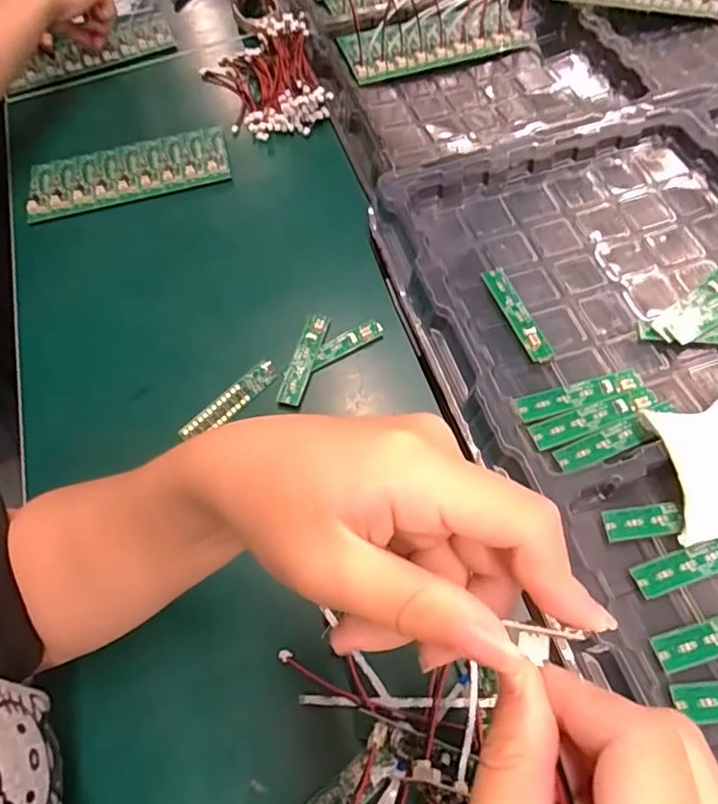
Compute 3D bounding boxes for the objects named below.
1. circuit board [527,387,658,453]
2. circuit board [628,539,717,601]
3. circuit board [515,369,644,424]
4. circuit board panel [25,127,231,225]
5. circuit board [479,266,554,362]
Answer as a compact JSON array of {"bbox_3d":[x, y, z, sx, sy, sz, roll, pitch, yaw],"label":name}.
[{"bbox_3d":[0.148,0.010,0.347,0.082,0.004,0.018,-21,61,-5],"label":"circuit board"},{"bbox_3d":[0.192,0.088,0.302,0.080,0.007,0.018,-19,69,-2],"label":"circuit board"},{"bbox_3d":[0.143,-0.005,0.355,0.082,0.004,0.018,-16,62,-2],"label":"circuit board"},{"bbox_3d":[-0.229,-0.226,0.545,0.193,0.017,0.082,-15,61,-4],"label":"circuit board panel"},{"bbox_3d":[0.114,-0.064,0.391,0.019,0.008,0.084,-15,60,-11],"label":"circuit board"}]

